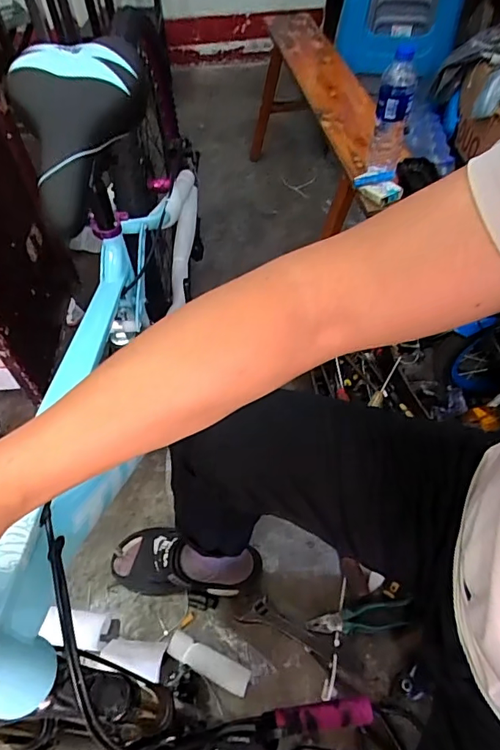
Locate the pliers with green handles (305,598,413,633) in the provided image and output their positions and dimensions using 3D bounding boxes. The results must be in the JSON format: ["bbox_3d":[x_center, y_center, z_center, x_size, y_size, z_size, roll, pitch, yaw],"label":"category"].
[{"bbox_3d":[0.196,0.433,0.848,0.186,0.021,0.042,-6,53,-4],"label":"pliers with green handles"}]

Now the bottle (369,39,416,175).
[{"bbox_3d":[0.280,-0.506,0.946,0.066,0.211,0.070,12,54,10],"label":"bottle"}]

